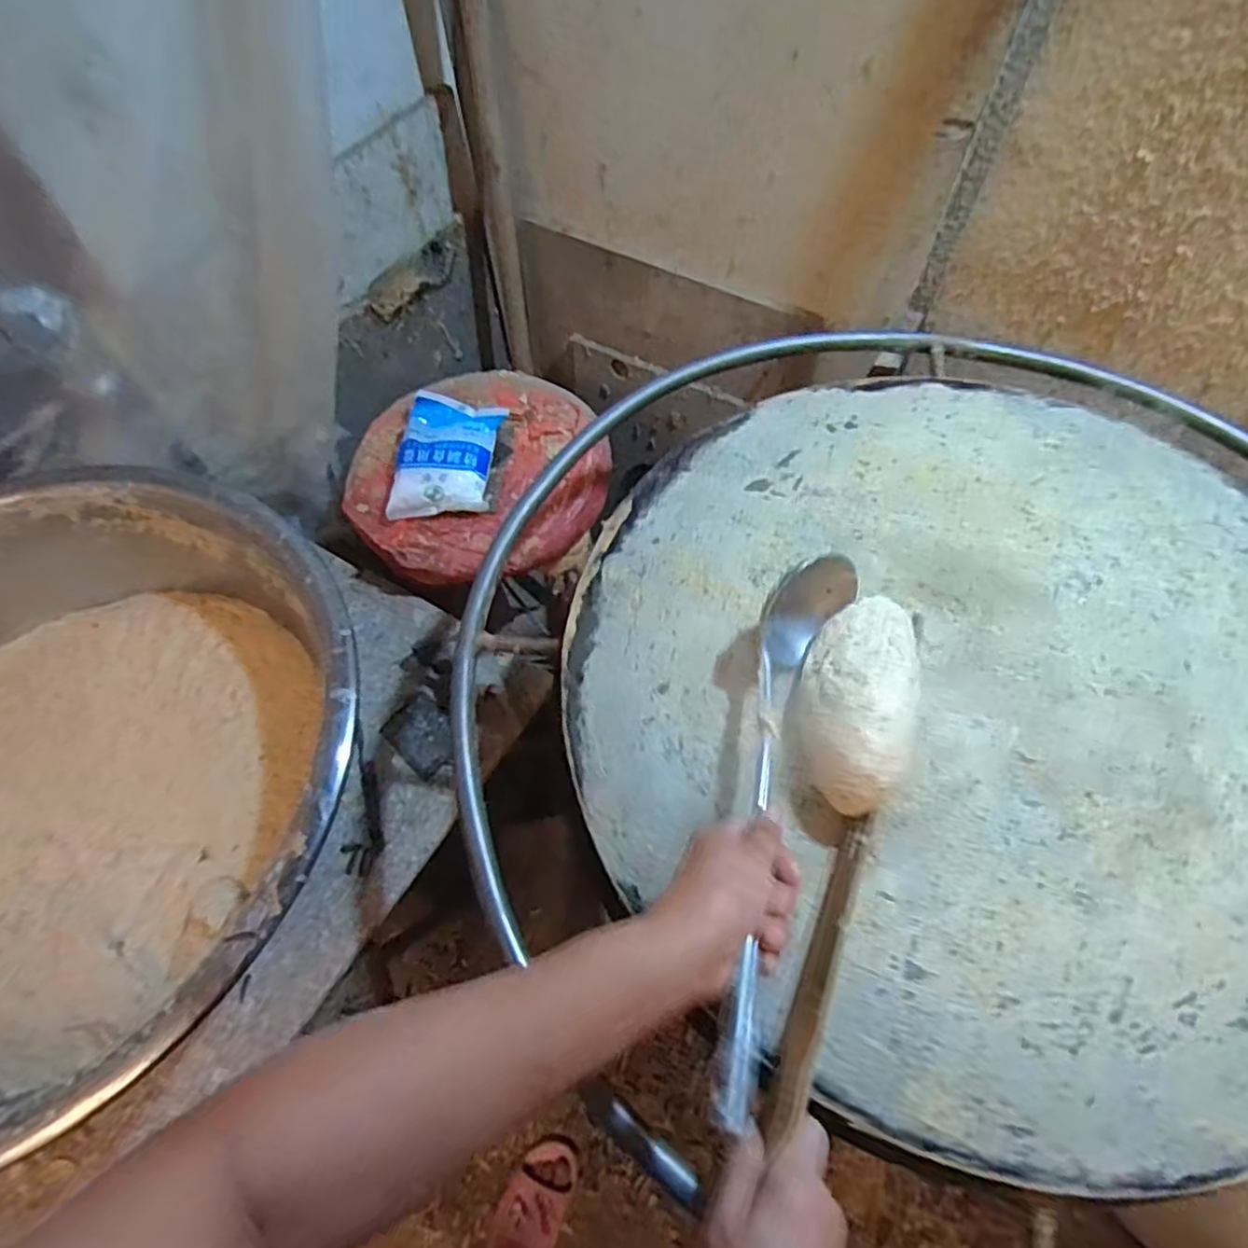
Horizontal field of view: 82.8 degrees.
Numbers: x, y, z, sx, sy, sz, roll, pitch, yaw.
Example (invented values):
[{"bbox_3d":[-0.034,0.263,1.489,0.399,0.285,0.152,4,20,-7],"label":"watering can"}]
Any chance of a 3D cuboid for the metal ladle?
[{"bbox_3d":[0.099,0.100,0.454,0.059,0.058,0.368,13,54,10],"label":"metal ladle"}]

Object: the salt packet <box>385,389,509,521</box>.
[{"bbox_3d":[-0.209,-0.202,0.846,0.109,0.049,0.176,4,59,4],"label":"salt packet"}]

